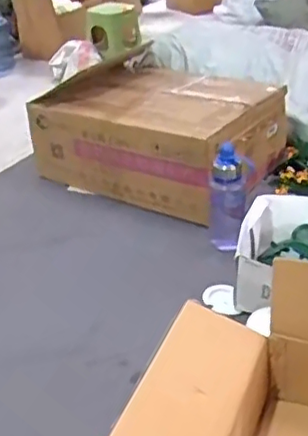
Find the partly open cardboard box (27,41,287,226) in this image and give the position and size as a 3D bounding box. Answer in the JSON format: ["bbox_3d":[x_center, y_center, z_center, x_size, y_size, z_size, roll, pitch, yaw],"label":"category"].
[{"bbox_3d":[0.027,-0.222,1.559,0.533,0.218,0.428,19,38,34],"label":"partly open cardboard box"}]

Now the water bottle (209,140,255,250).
[{"bbox_3d":[0.153,-0.046,1.224,0.081,0.217,0.071,0,31,7],"label":"water bottle"}]

